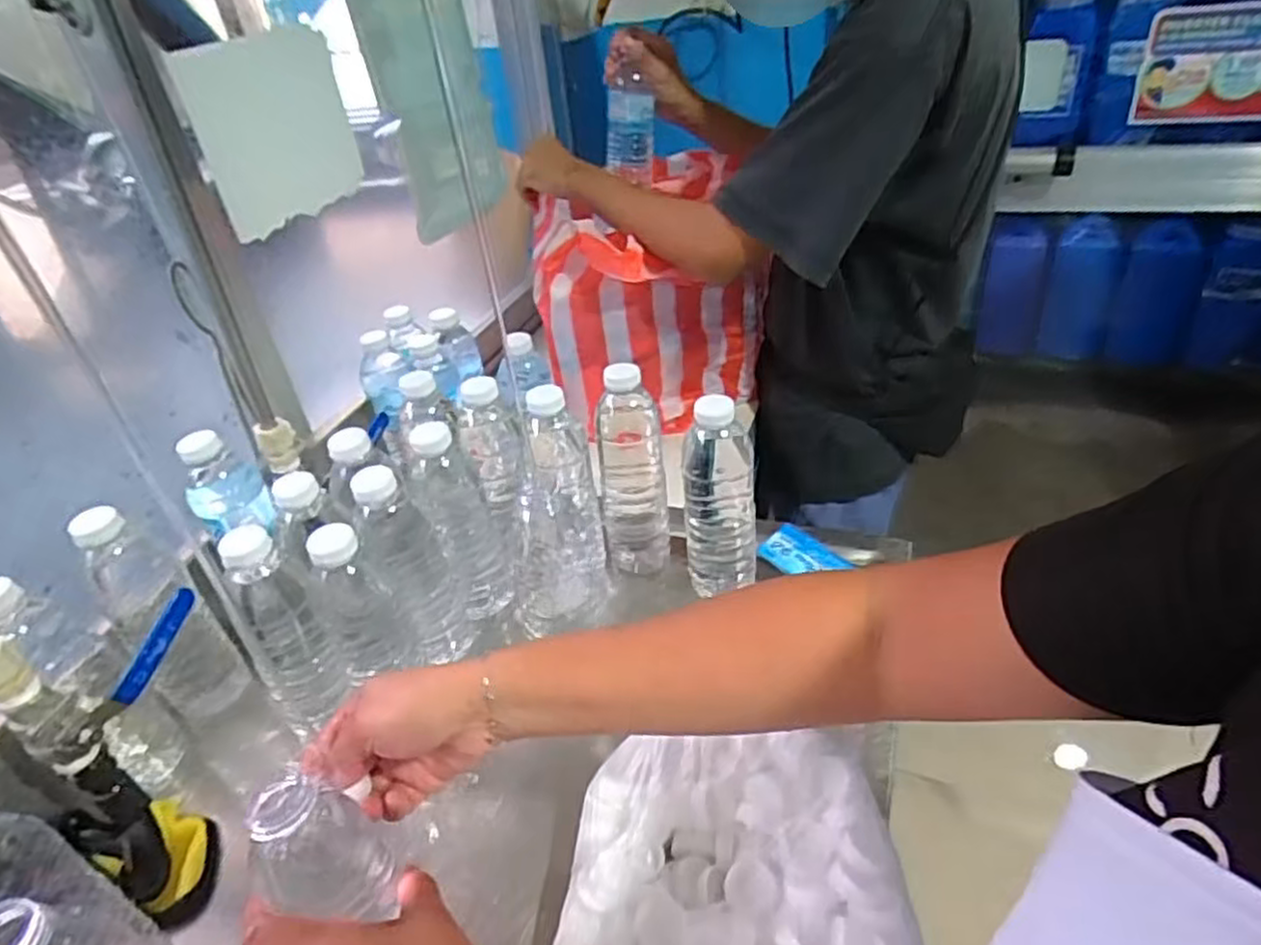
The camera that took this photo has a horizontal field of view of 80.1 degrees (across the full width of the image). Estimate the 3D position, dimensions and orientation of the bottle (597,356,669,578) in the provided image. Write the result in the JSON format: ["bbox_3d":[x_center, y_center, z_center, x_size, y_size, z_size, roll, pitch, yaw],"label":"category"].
[{"bbox_3d":[0.000,0.003,0.686,0.058,0.203,0.052,-6,37,2],"label":"bottle"}]

